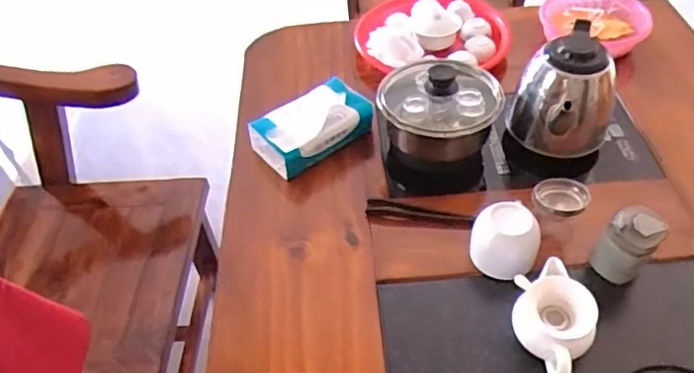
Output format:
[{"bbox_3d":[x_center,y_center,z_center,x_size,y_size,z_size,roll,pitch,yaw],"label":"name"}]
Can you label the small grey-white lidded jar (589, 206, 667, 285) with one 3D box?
[{"bbox_3d":[0.310,0.067,0.623,0.059,0.088,0.045,30,57,28],"label":"small grey-white lidded jar"}]

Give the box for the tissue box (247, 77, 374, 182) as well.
[{"bbox_3d":[-0.051,-0.083,0.808,0.153,0.063,0.095,-36,54,-24],"label":"tissue box"}]

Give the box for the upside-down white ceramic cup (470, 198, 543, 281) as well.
[{"bbox_3d":[0.181,0.064,0.650,0.074,0.068,0.066,4,49,9],"label":"upside-down white ceramic cup"}]

